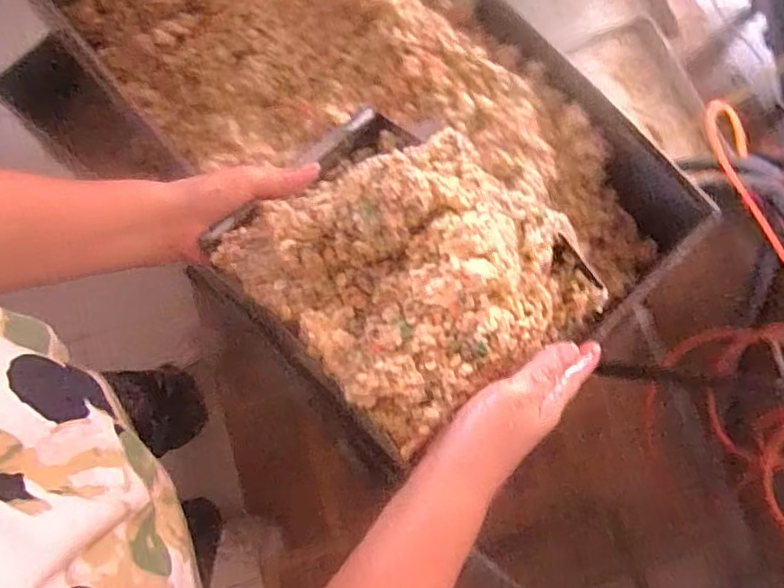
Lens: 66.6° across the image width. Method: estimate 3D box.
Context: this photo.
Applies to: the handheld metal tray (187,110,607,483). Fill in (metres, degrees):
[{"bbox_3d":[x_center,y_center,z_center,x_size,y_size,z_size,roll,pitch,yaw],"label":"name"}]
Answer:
[{"bbox_3d":[0.013,-0.026,0.444,0.233,0.088,0.228,43,78,9],"label":"handheld metal tray"}]

